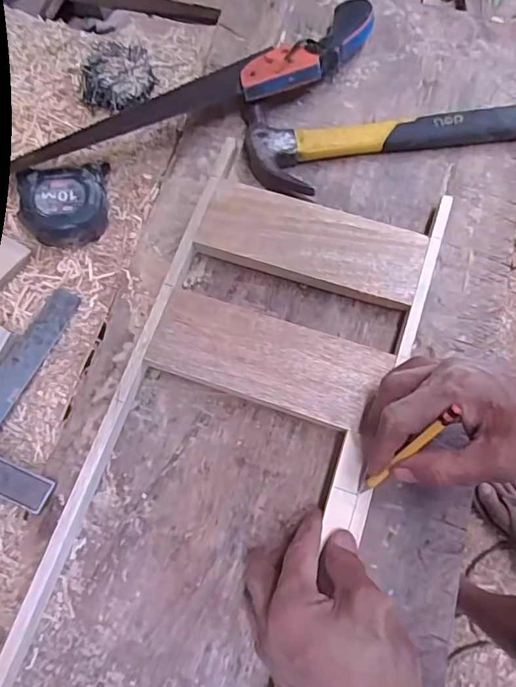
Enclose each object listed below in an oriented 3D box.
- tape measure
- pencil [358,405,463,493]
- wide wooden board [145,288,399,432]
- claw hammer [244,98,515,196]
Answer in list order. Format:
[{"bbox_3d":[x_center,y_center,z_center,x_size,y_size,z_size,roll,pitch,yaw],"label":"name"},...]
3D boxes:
[{"bbox_3d":[-0.191,-0.142,0.500,0.077,0.041,0.082,-10,71,4],"label":"tape measure"},{"bbox_3d":[0.103,0.081,0.353,0.006,0.108,0.009,44,37,13],"label":"pencil"},{"bbox_3d":[0.007,0.016,0.437,0.190,0.025,0.075,18,74,6],"label":"wide wooden board"},{"bbox_3d":[0.153,-0.218,0.499,0.326,0.032,0.105,-13,73,-4],"label":"claw hammer"}]

